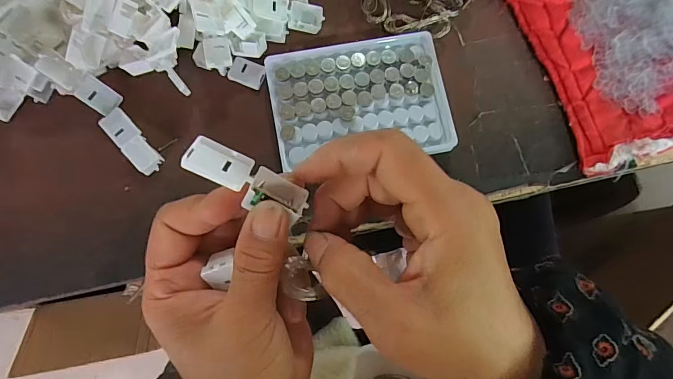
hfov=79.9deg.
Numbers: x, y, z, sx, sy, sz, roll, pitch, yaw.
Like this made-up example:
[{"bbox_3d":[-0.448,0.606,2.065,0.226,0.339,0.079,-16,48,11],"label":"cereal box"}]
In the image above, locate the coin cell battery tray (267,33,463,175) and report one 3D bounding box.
[{"bbox_3d":[0.017,-0.068,0.309,0.130,0.021,0.093,-10,81,-4],"label":"coin cell battery tray"}]

